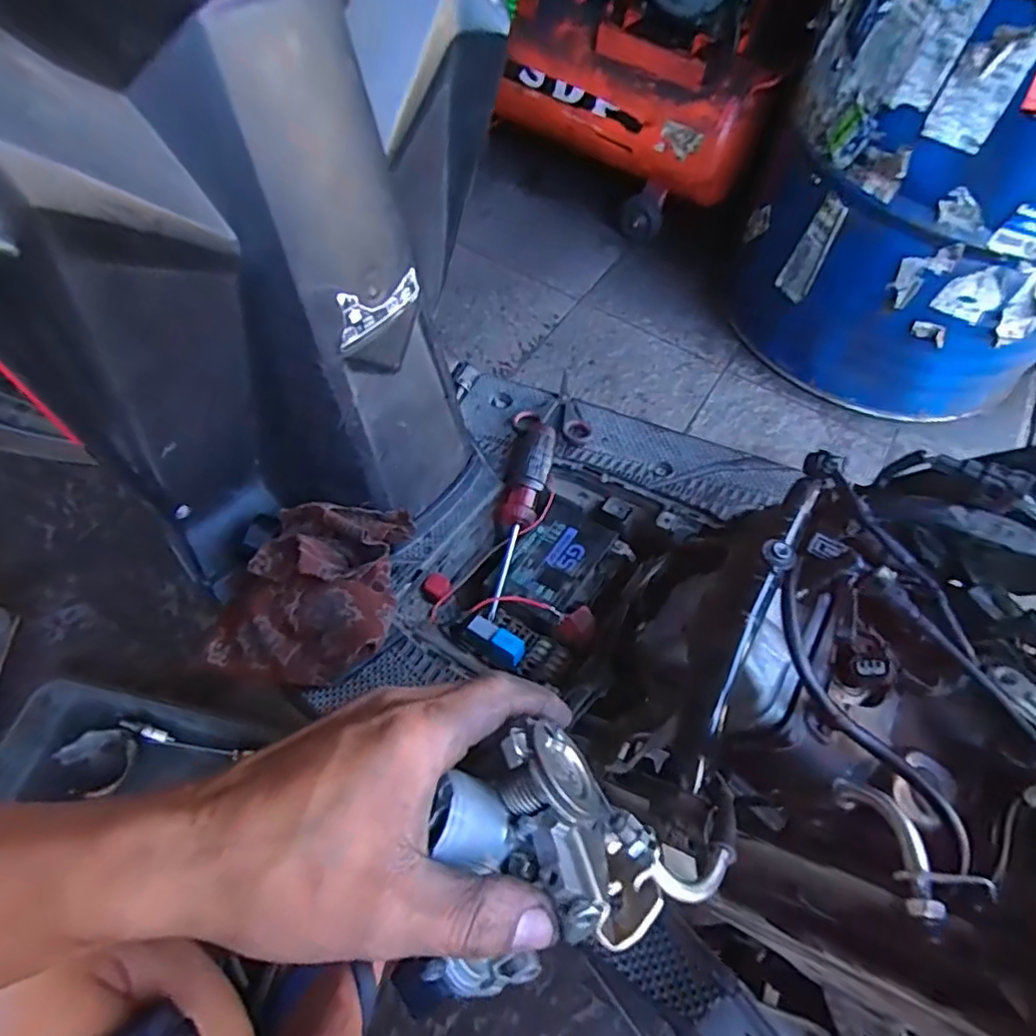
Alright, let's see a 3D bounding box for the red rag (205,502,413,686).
[{"bbox_3d":[-0.160,0.051,0.449,0.137,0.071,0.130,5,58,-1],"label":"red rag"}]

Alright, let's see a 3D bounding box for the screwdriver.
[{"bbox_3d":[0.004,-0.014,0.542,0.042,0.034,0.209,11,58,2],"label":"screwdriver"}]

